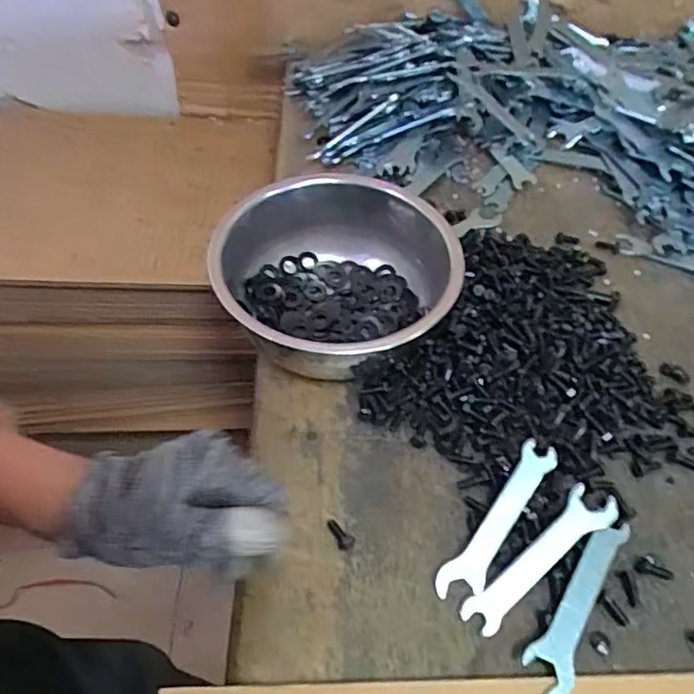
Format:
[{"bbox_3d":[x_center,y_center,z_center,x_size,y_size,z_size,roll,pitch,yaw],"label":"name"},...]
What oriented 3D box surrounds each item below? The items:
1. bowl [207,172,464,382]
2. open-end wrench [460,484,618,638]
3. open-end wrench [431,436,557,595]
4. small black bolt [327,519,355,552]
[{"bbox_3d":[-0.003,-0.043,0.433,0.155,0.079,0.160,1,51,-1],"label":"bowl"},{"bbox_3d":[0.114,0.125,0.350,0.109,0.004,0.027,-41,72,-12],"label":"open-end wrench"},{"bbox_3d":[0.092,0.105,0.362,0.023,0.005,0.110,38,73,4],"label":"open-end wrench"},{"bbox_3d":[-0.003,0.113,0.364,0.010,0.008,0.021,-20,55,-17],"label":"small black bolt"}]

